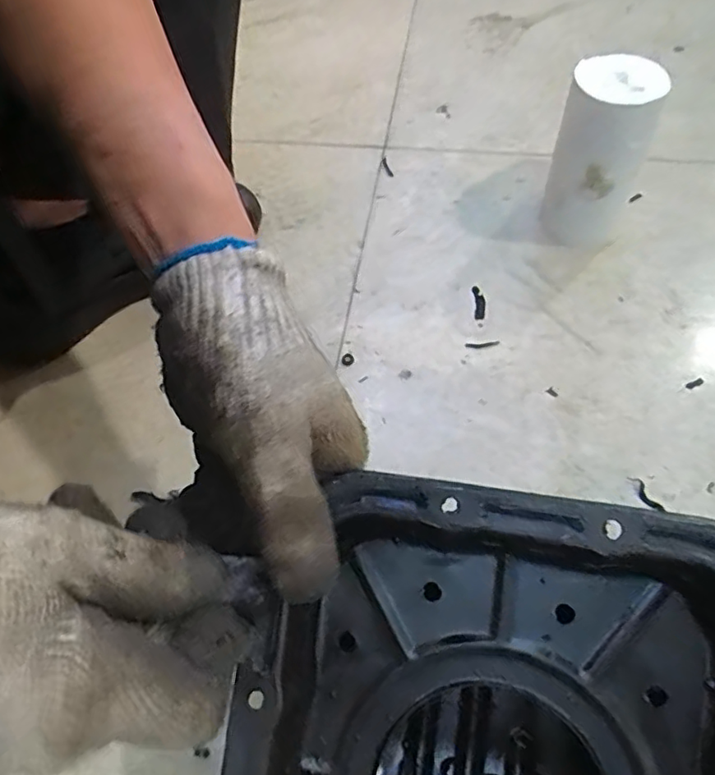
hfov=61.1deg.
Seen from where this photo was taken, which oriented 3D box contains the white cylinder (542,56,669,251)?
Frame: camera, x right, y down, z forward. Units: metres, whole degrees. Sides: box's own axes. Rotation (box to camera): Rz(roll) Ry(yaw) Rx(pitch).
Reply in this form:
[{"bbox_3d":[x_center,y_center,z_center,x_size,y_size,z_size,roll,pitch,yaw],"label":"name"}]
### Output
[{"bbox_3d":[0.208,-0.197,0.529,0.071,0.153,0.066,16,58,13],"label":"white cylinder"}]

